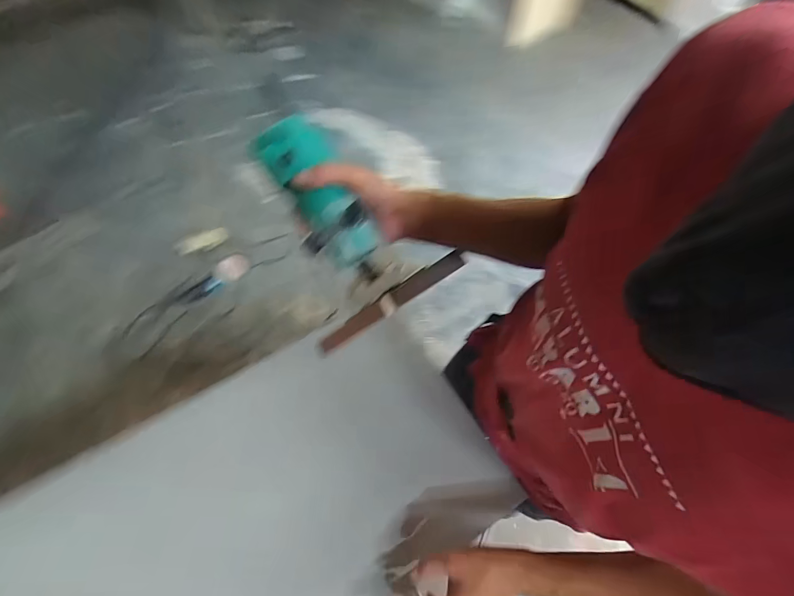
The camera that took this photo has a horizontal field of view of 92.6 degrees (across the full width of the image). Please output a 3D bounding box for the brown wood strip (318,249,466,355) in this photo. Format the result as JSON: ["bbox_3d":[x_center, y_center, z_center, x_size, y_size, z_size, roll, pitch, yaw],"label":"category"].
[{"bbox_3d":[-0.012,0.008,0.438,0.199,0.017,0.020,-34,63,11],"label":"brown wood strip"}]

